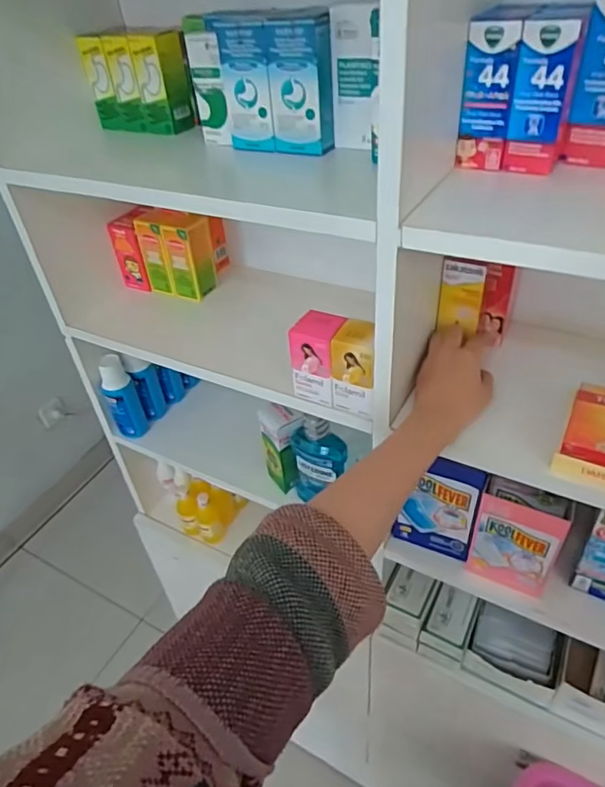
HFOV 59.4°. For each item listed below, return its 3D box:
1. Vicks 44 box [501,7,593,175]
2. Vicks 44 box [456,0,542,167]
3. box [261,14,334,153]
[{"bbox_3d":[0.209,-0.258,0.456,0.043,0.114,0.049,18,45,26],"label":"Vicks 44 box"},{"bbox_3d":[0.170,-0.269,0.471,0.043,0.119,0.045,18,45,26],"label":"Vicks 44 box"},{"bbox_3d":[-0.001,-0.311,0.542,0.056,0.116,0.034,18,45,26],"label":"box"}]

